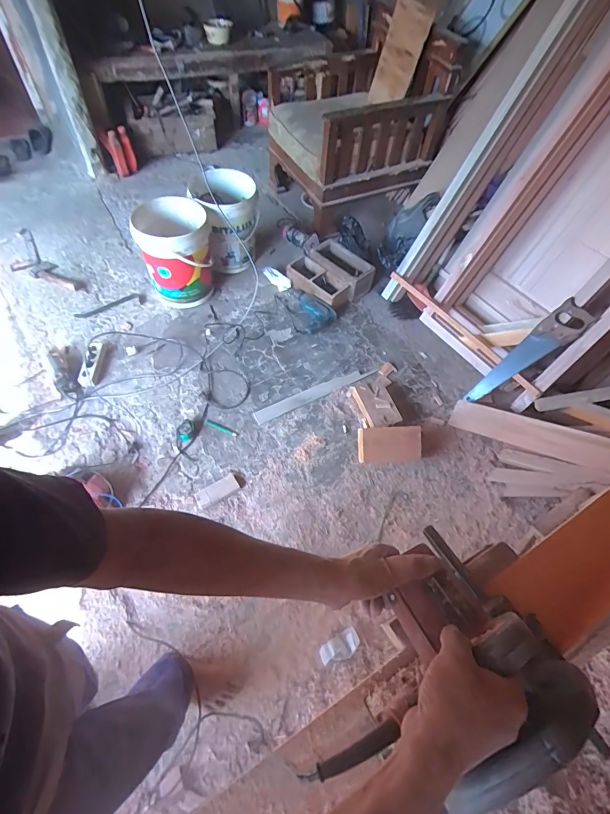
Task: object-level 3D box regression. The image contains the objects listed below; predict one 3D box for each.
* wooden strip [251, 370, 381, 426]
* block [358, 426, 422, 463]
[{"bbox_3d":[0.047,-0.059,1.644,0.552,0.016,0.061,-25,62,-19],"label":"wooden strip"},{"bbox_3d":[0.307,0.138,1.444,0.223,0.035,0.129,-3,101,1],"label":"block"}]

